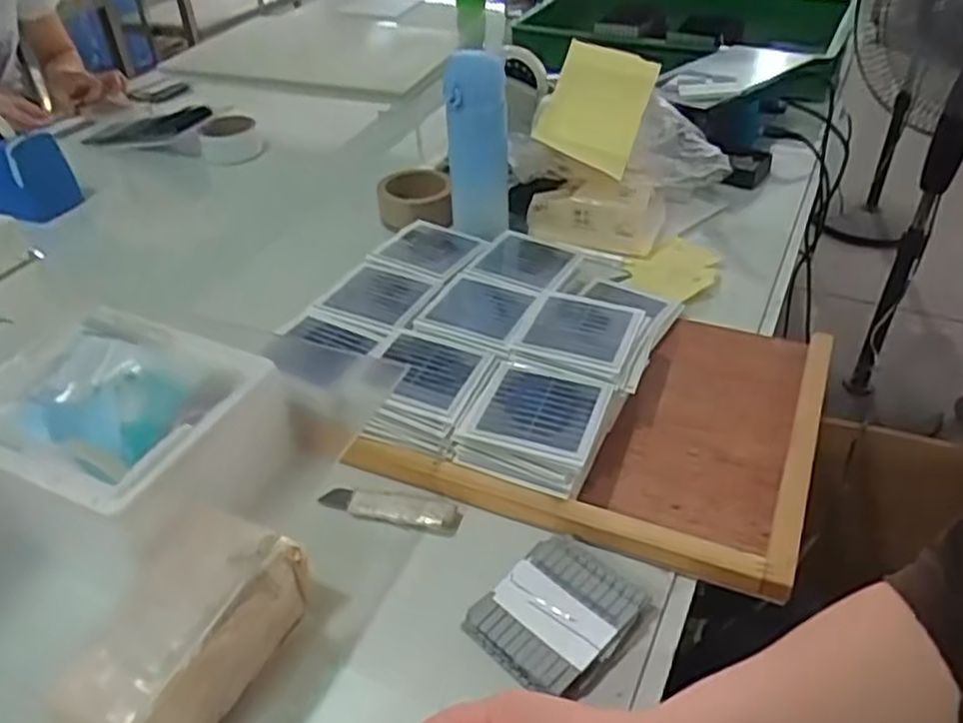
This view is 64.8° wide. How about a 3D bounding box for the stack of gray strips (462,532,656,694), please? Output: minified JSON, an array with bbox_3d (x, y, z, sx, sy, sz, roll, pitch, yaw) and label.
[{"bbox_3d":[0.052,0.167,0.500,0.098,0.029,0.084,-32,48,-32],"label":"stack of gray strips"}]

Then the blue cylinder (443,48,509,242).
[{"bbox_3d":[-0.003,-0.238,0.871,0.068,0.210,0.057,1,39,4],"label":"blue cylinder"}]

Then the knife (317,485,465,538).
[{"bbox_3d":[-0.071,0.111,0.587,0.110,0.012,0.030,10,40,14],"label":"knife"}]

